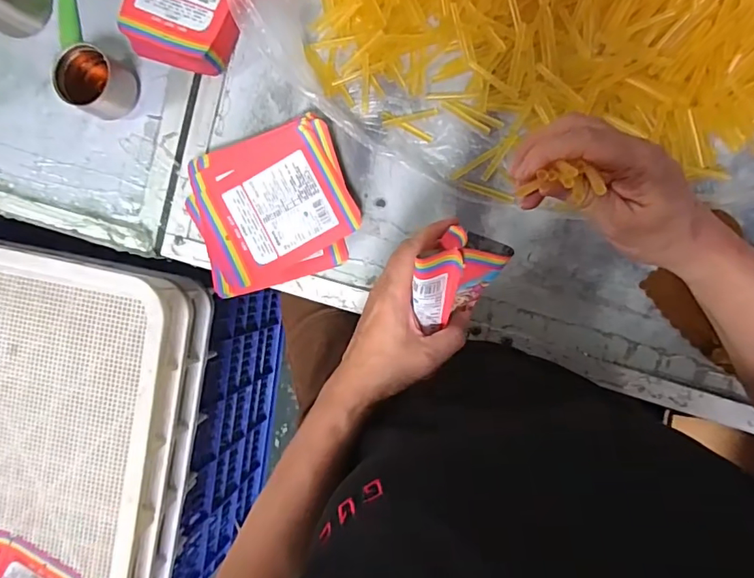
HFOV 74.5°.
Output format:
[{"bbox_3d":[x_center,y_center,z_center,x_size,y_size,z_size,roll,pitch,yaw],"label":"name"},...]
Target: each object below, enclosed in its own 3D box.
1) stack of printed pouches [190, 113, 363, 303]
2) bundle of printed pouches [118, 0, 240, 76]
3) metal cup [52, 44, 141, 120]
[{"bbox_3d":[-0.109,-0.081,0.507,0.165,0.027,0.146,-20,90,9],"label":"stack of printed pouches"},{"bbox_3d":[-0.191,-0.305,0.504,0.113,0.032,0.150,21,96,7],"label":"bundle of printed pouches"},{"bbox_3d":[-0.289,-0.212,0.512,0.058,0.050,0.058,0,93,8],"label":"metal cup"}]

